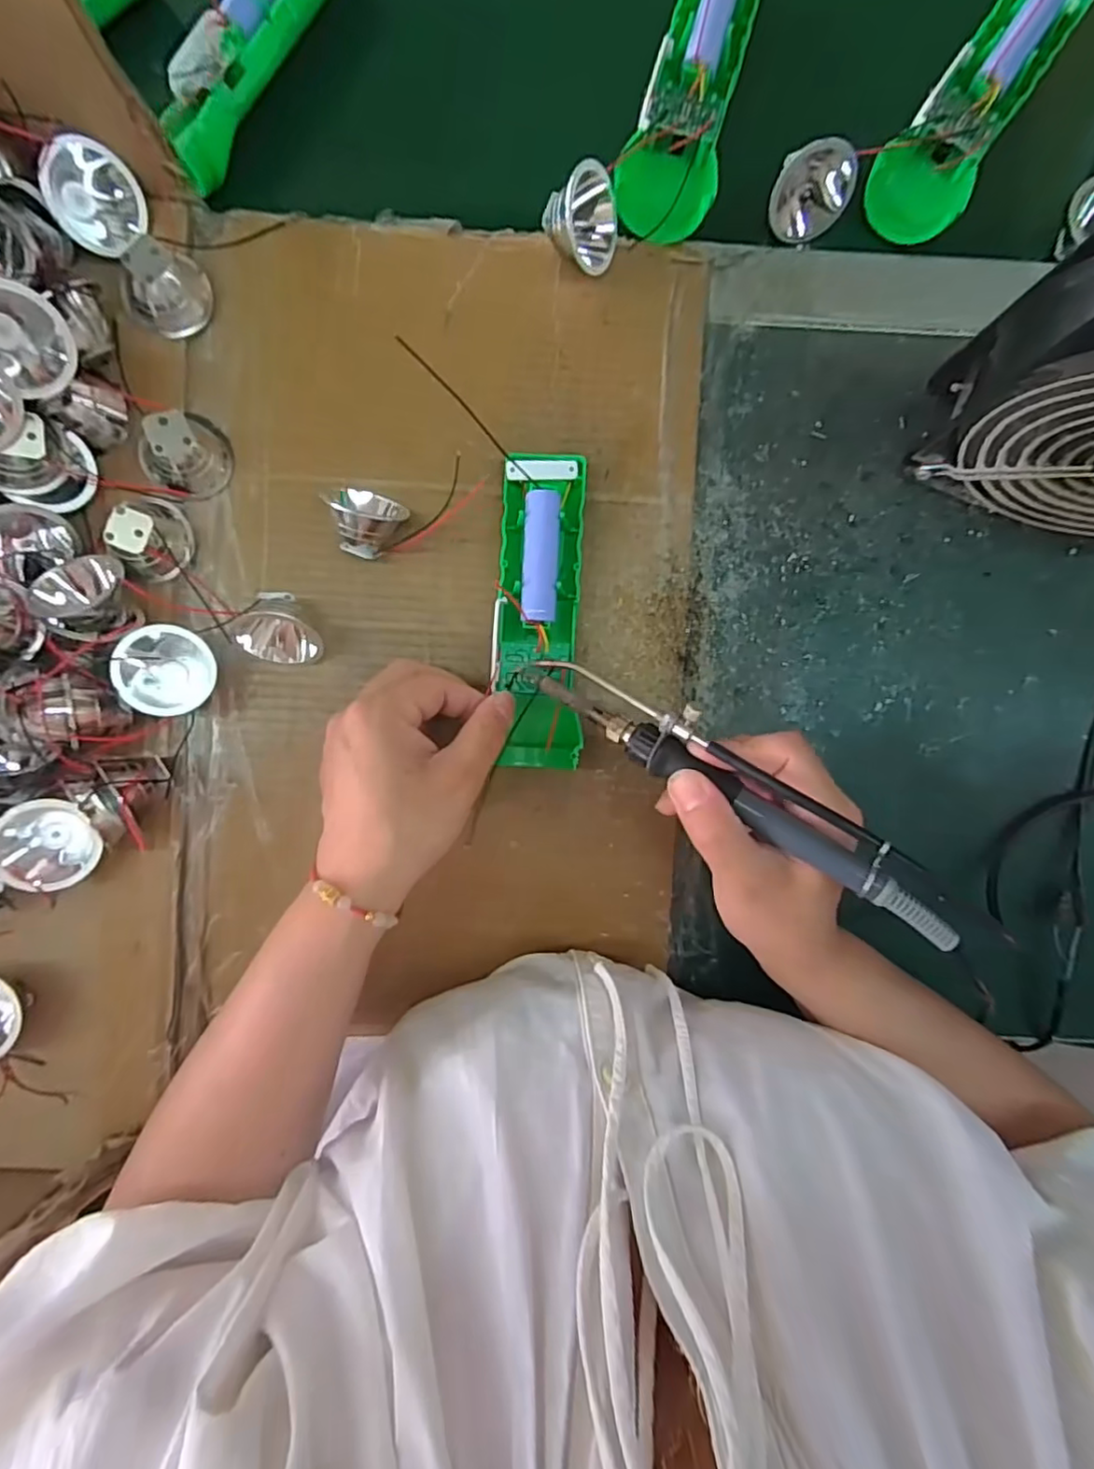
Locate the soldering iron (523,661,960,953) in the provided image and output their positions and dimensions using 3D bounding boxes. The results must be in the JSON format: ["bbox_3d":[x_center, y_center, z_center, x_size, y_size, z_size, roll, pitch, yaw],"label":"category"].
[{"bbox_3d":[0.076,0.019,0.260,0.193,0.019,0.027,34,92,20],"label":"soldering iron"}]

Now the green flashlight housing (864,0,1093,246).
[{"bbox_3d":[0.226,-0.333,0.321,0.051,0.034,0.152,33,92,-3],"label":"green flashlight housing"}]

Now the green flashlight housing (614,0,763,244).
[{"bbox_3d":[0.074,-0.333,0.317,0.049,0.023,0.141,14,91,-1],"label":"green flashlight housing"}]

